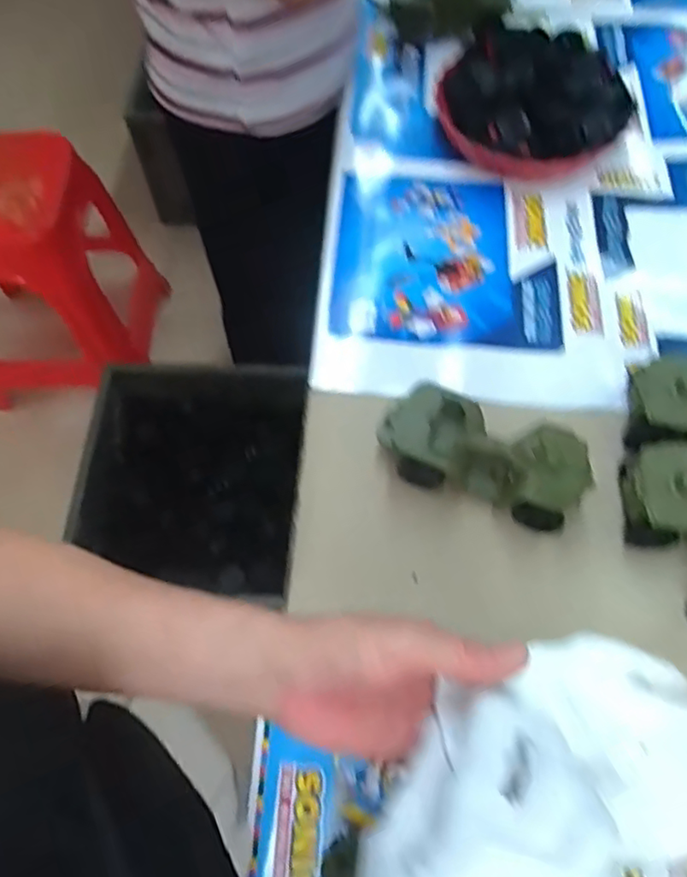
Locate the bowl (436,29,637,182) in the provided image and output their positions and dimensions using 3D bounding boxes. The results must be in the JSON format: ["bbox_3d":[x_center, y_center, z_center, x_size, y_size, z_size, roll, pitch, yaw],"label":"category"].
[{"bbox_3d":[0.229,-0.437,0.775,0.212,0.086,0.227,-8,63,-2],"label":"bowl"}]

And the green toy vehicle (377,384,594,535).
[{"bbox_3d":[0.125,0.015,0.562,0.179,0.070,0.079,19,65,11],"label":"green toy vehicle"}]

